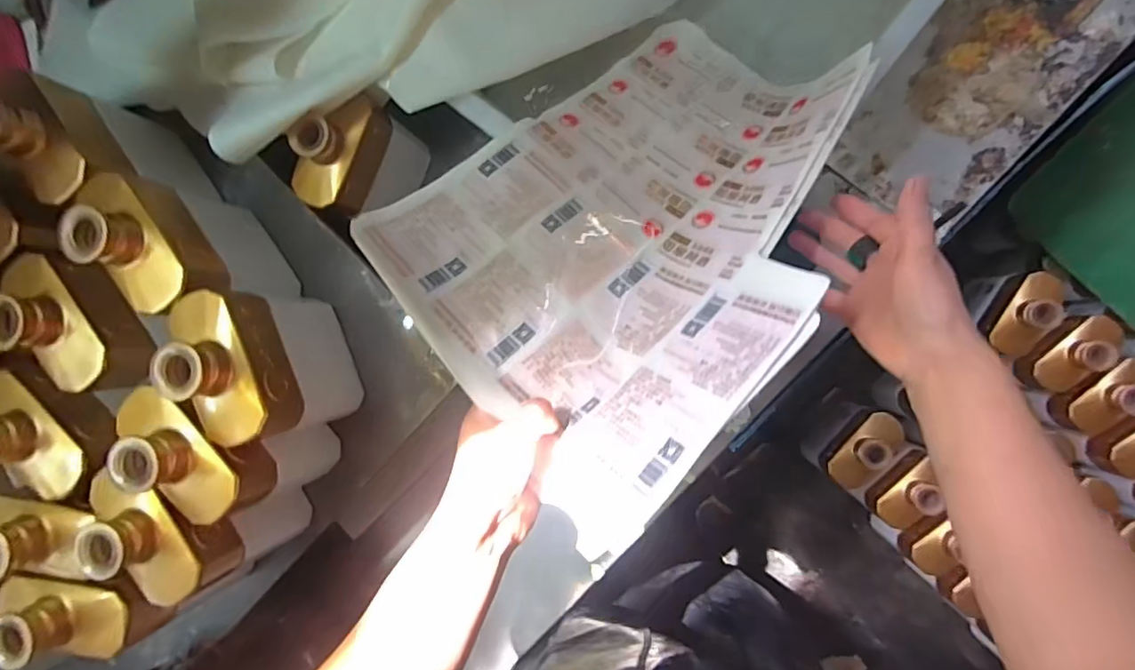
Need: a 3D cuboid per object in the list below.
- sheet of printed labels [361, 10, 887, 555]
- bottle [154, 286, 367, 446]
[{"bbox_3d":[0.063,-0.090,0.418,0.388,0.057,0.298,-41,63,-18],"label":"sheet of printed labels"},{"bbox_3d":[-0.236,0.023,0.428,0.068,0.159,0.115,-15,90,7],"label":"bottle"}]

